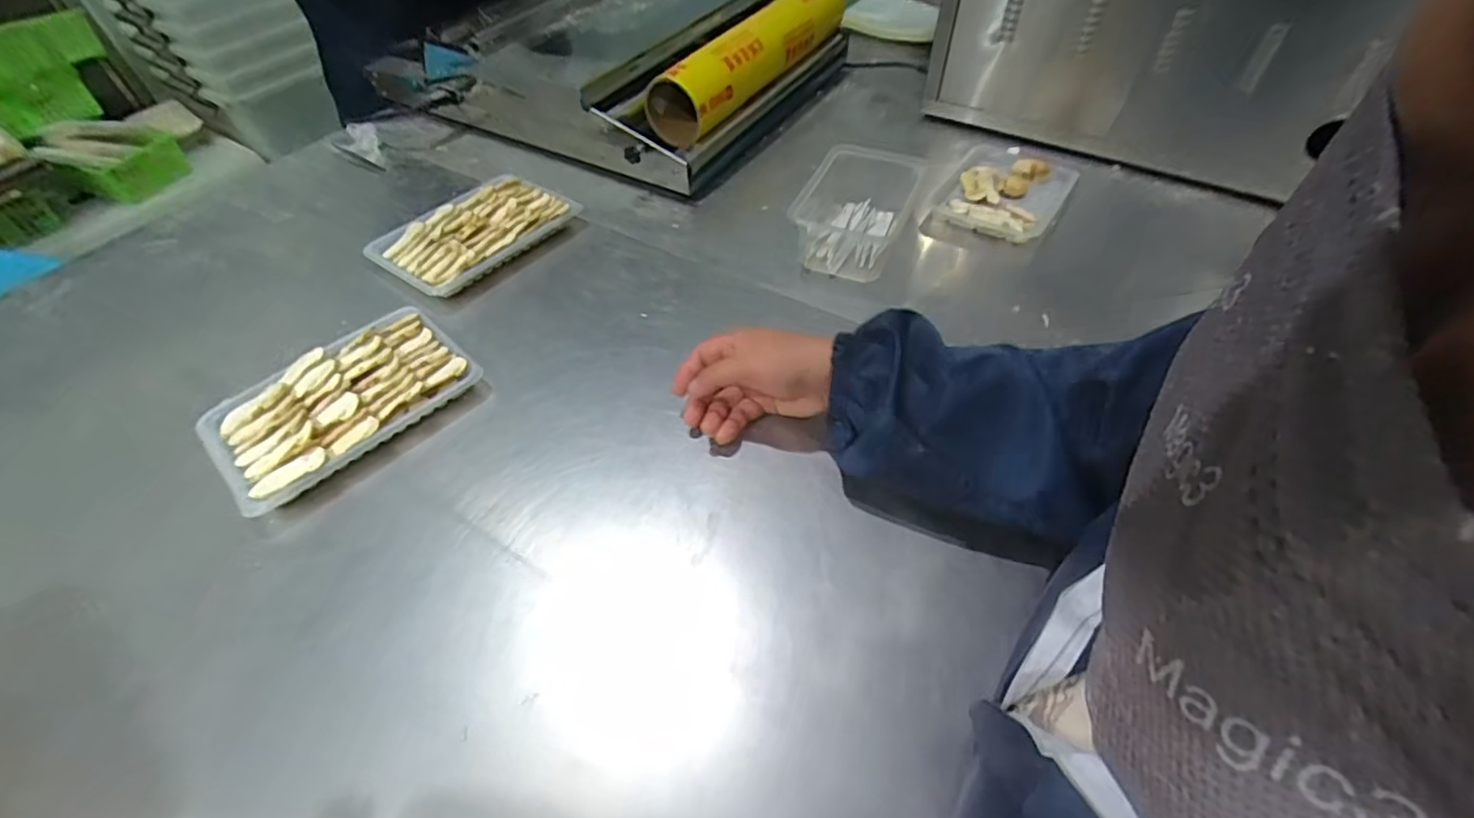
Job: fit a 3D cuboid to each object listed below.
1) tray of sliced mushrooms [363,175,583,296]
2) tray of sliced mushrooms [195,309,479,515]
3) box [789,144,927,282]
[{"bbox_3d":[-0.295,-0.204,0.707,0.130,0.029,0.203,32,59,25],"label":"tray of sliced mushrooms"},{"bbox_3d":[-0.354,-0.009,0.552,0.135,0.029,0.208,36,61,27],"label":"tray of sliced mushrooms"},{"bbox_3d":[0.133,-0.230,0.702,0.112,0.074,0.185,20,54,17],"label":"box"}]

